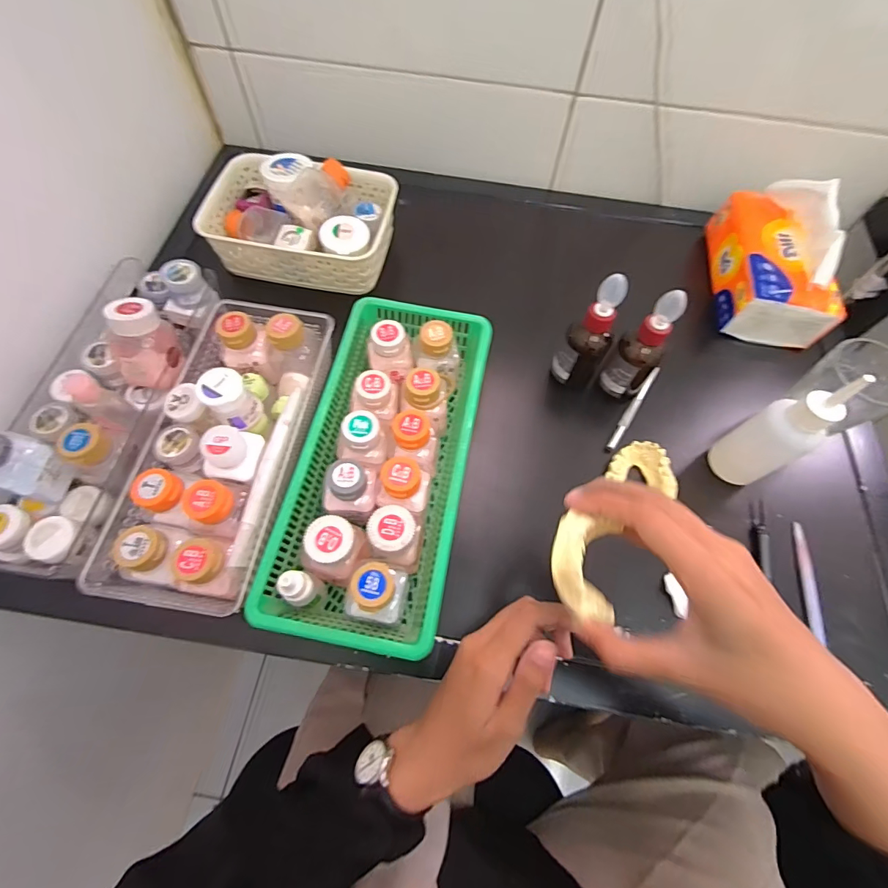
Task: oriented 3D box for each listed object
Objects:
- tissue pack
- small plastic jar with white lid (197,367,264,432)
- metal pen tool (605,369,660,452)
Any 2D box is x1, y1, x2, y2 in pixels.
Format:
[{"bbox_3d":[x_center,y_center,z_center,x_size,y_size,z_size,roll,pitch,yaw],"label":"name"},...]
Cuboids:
[{"bbox_3d":[0.367,-0.207,0.477,0.102,0.100,0.177,11,65,2],"label":"tissue pack"},{"bbox_3d":[-0.171,-0.036,0.351,0.034,0.044,0.032,1,65,-2],"label":"small plastic jar with white lid"},{"bbox_3d":[0.191,-0.037,0.446,0.010,0.012,0.111,34,68,13],"label":"metal pen tool"}]

